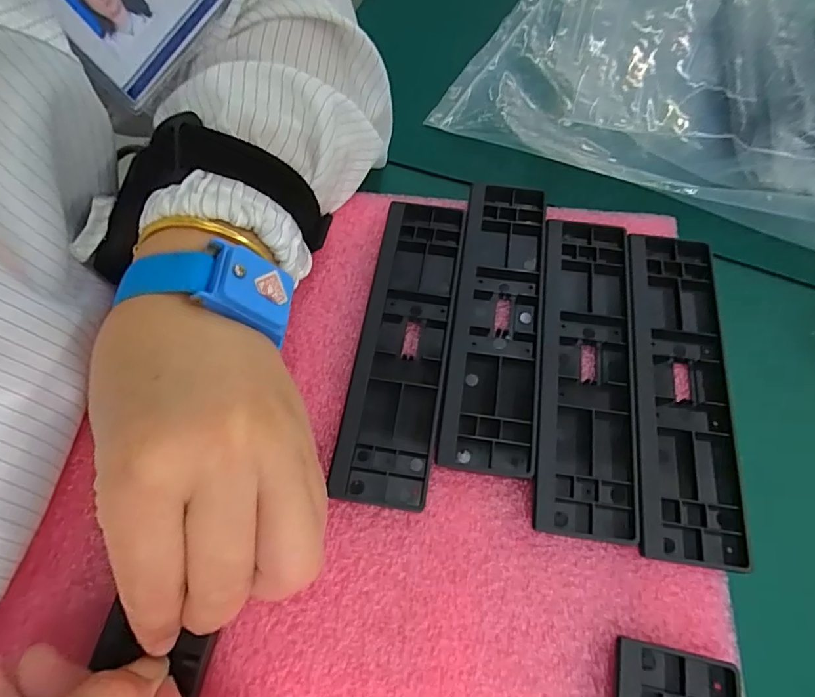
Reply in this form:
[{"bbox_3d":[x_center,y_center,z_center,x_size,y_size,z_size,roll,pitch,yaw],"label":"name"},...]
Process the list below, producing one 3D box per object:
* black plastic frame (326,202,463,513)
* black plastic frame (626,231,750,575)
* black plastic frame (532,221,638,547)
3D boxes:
[{"bbox_3d":[-0.002,-0.006,0.243,0.043,0.006,0.158,8,65,4],"label":"black plastic frame"},{"bbox_3d":[0.126,0.016,0.230,0.043,0.010,0.156,8,65,4],"label":"black plastic frame"},{"bbox_3d":[0.085,0.006,0.236,0.043,0.008,0.158,6,65,3],"label":"black plastic frame"}]

